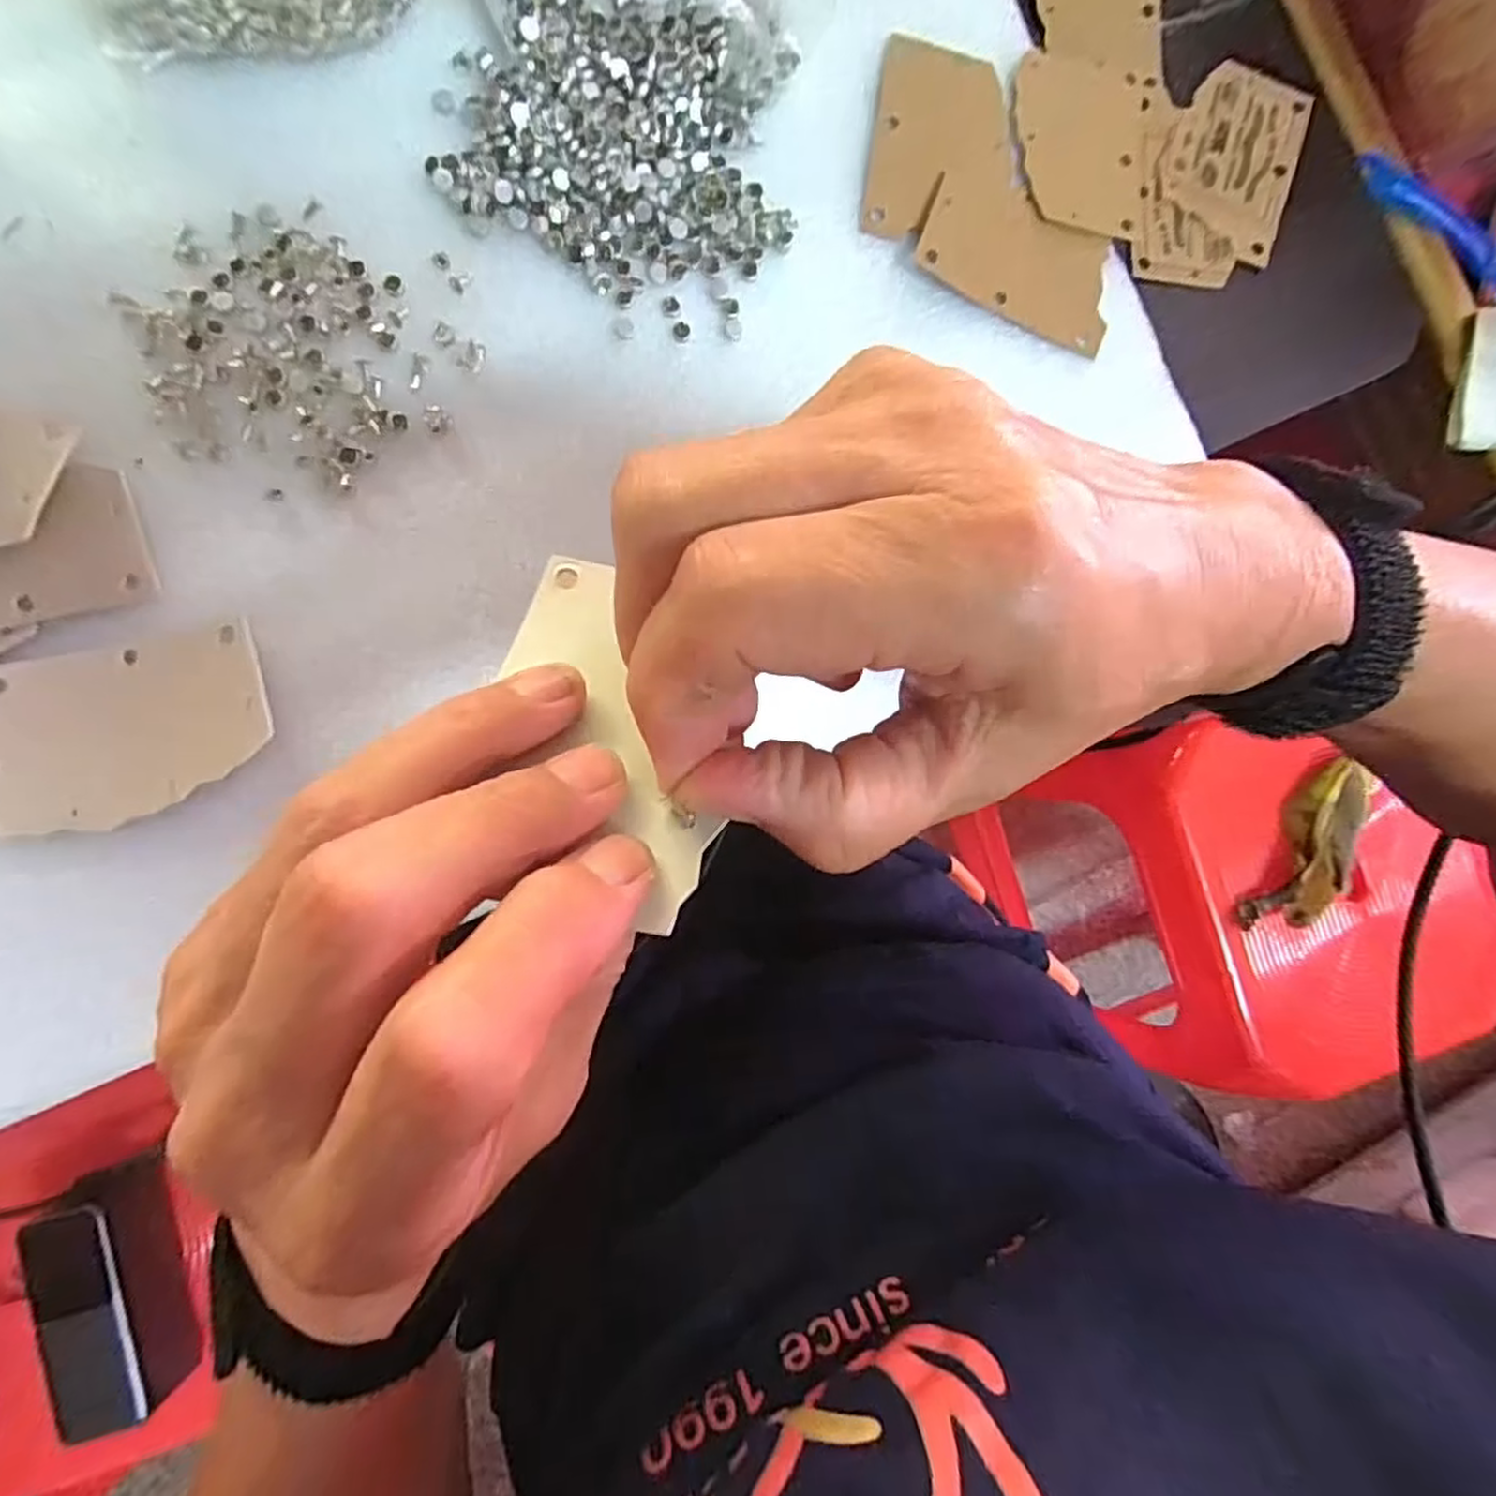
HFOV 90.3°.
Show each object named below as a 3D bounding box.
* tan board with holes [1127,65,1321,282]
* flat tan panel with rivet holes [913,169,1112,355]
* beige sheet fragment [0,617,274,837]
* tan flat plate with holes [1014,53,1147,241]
[{"bbox_3d":[0.193,-0.235,0.306,0.061,0.004,0.099,19,85,-4],"label":"tan board with holes"},{"bbox_3d":[0.104,-0.186,0.283,0.077,0.005,0.047,21,85,-6],"label":"flat tan panel with rivet holes"},{"bbox_3d":[-0.195,-0.006,0.233,0.083,0.005,0.054,-16,88,-9],"label":"beige sheet fragment"},{"bbox_3d":[0.131,-0.236,0.292,0.056,0.004,0.076,6,82,-14],"label":"tan flat plate with holes"}]

